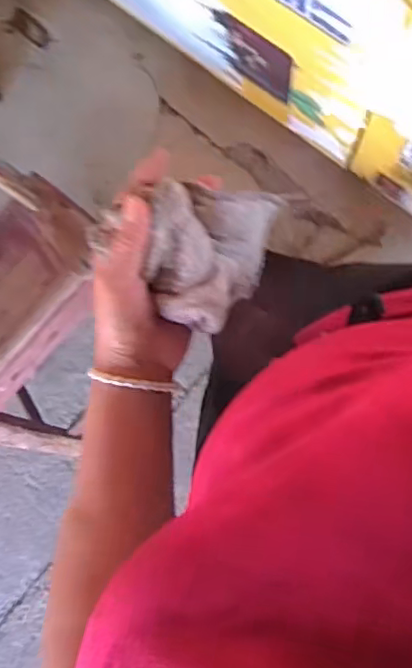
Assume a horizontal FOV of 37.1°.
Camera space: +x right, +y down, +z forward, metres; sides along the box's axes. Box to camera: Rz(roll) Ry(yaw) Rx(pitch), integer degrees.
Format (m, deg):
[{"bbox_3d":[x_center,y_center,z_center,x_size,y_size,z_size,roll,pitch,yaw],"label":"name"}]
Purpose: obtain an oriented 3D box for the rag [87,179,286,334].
[{"bbox_3d":[0.004,-0.049,0.395,0.069,0.051,0.089,7,93,9],"label":"rag"}]

